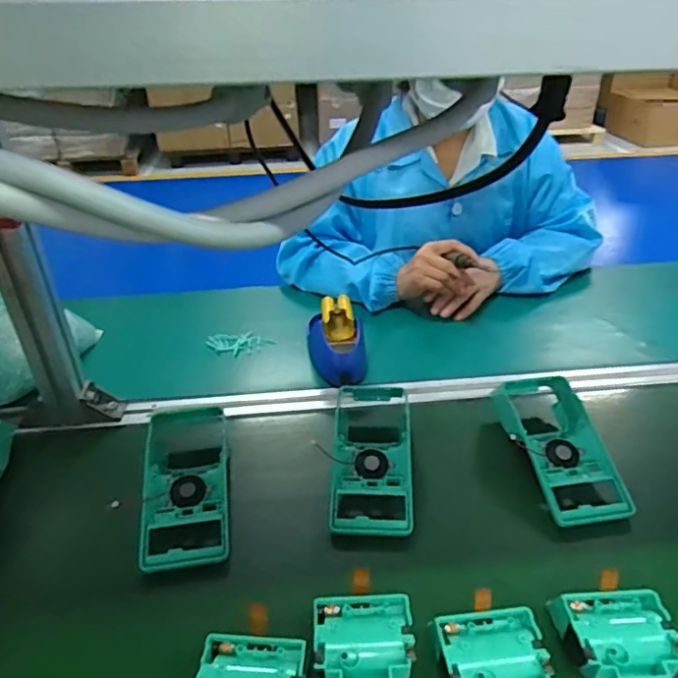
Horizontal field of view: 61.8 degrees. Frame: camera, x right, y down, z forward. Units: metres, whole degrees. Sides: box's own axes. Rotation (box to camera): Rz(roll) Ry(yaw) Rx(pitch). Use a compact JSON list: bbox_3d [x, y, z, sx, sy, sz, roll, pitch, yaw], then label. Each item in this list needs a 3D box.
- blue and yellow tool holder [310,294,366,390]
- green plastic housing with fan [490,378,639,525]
[{"bbox_3d":[0.000,0.005,0.759,0.070,0.086,0.104,-7,33,-7],"label":"blue and yellow tool holder"},{"bbox_3d":[0.233,0.111,0.611,0.096,0.046,0.183,-5,33,-5],"label":"green plastic housing with fan"}]

